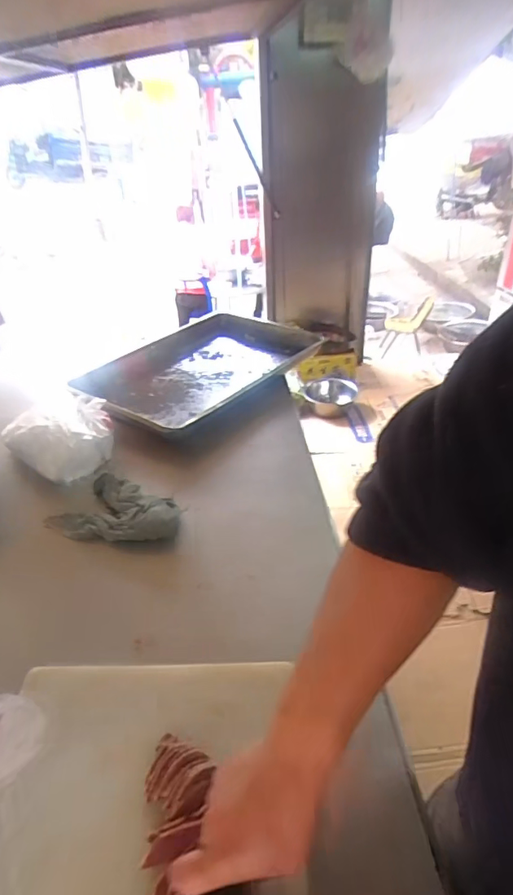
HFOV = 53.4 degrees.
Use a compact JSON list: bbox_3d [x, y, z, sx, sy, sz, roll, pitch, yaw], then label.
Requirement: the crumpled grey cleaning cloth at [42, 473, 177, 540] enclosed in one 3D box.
[{"bbox_3d":[-0.233,0.107,0.860,0.222,0.044,0.128,4,35,10],"label":"crumpled grey cleaning cloth"}]

